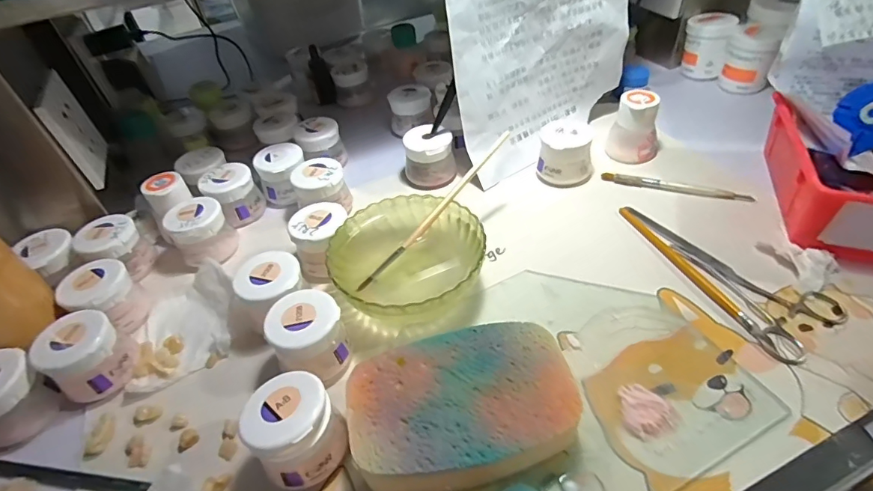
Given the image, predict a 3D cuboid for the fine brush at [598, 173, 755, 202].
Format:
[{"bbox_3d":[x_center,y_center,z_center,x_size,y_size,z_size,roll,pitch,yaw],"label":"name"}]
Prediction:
[{"bbox_3d":[0.231,-0.058,0.451,0.133,0.006,0.013,11,47,19],"label":"fine brush"}]

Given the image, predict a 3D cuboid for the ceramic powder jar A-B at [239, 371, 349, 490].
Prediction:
[{"bbox_3d":[-0.086,0.112,0.282,0.052,0.056,0.055,-4,44,4],"label":"ceramic powder jar A-B"}]

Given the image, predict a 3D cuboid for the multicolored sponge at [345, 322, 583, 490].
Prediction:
[{"bbox_3d":[0.016,0.100,0.288,0.133,0.035,0.092,-13,44,-5],"label":"multicolored sponge"}]

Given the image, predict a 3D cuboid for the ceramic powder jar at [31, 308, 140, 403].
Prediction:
[{"bbox_3d":[-0.257,0.081,0.342,0.049,0.044,0.050,-4,44,4],"label":"ceramic powder jar"}]

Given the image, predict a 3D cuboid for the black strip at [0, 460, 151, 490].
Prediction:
[{"bbox_3d":[-0.246,0.153,0.305,0.131,0.011,0.010,3,45,11],"label":"black strip"}]

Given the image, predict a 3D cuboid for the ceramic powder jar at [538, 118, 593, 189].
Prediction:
[{"bbox_3d":[0.131,-0.093,0.469,0.052,0.047,0.051,-4,44,4],"label":"ceramic powder jar"}]

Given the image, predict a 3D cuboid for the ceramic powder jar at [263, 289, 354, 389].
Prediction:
[{"bbox_3d":[-0.090,0.066,0.332,0.050,0.048,0.053,-4,44,4],"label":"ceramic powder jar"}]

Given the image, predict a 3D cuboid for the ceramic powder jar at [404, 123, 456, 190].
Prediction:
[{"bbox_3d":[-0.007,-0.093,0.487,0.051,0.049,0.042,-1,44,7],"label":"ceramic powder jar"}]

